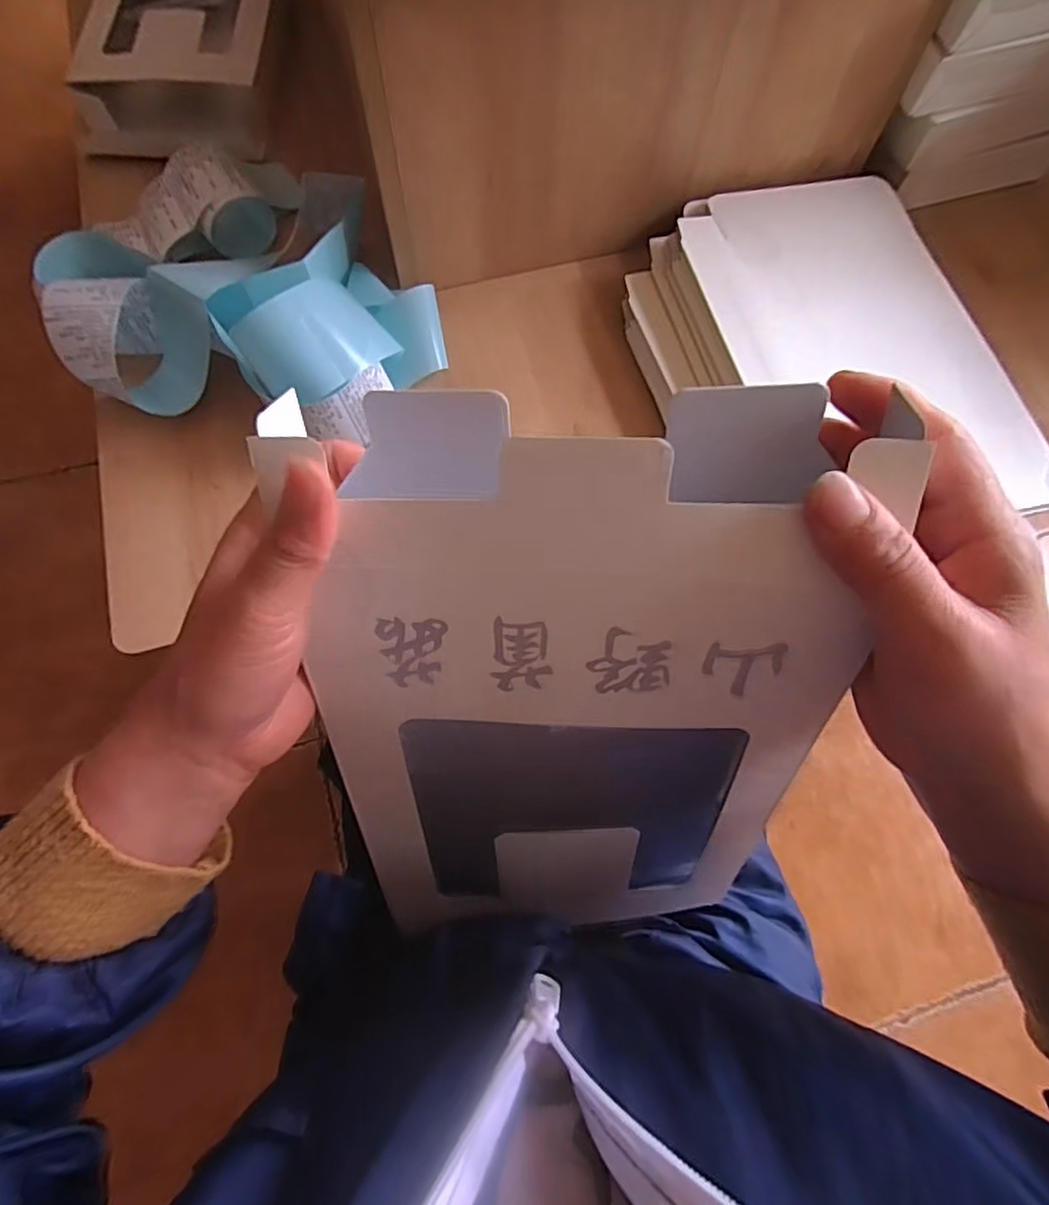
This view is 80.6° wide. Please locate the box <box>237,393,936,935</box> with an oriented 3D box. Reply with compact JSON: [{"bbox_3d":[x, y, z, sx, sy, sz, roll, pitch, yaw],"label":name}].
[{"bbox_3d":[0.021,0.052,0.292,0.205,0.304,0.054,0,39,3],"label":"box"}]

